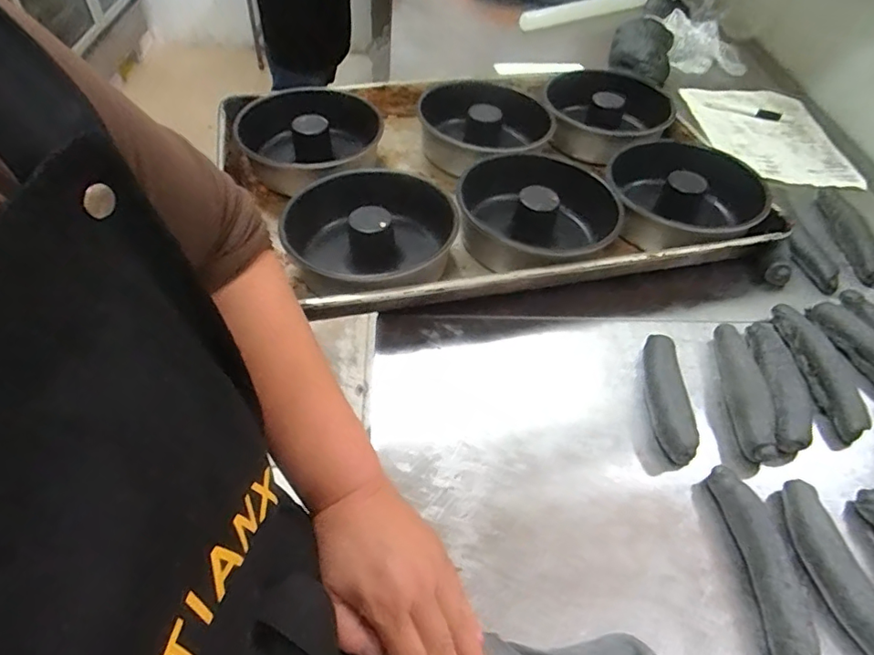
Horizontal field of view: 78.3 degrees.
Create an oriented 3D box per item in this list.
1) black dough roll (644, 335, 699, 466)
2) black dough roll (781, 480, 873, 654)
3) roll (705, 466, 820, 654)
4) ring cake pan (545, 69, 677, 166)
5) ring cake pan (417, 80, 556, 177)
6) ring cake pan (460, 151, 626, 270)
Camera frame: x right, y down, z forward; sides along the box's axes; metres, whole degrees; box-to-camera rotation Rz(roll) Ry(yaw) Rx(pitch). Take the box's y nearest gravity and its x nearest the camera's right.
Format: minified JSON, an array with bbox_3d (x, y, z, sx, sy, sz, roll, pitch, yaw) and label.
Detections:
[{"bbox_3d":[0.200,0.059,0.469,0.027,0.034,0.117,3,50,-3],"label":"black dough roll"},{"bbox_3d":[0.287,0.172,0.381,0.035,0.026,0.128,-9,52,-12],"label":"black dough roll"},{"bbox_3d":[0.232,0.172,0.381,0.030,0.030,0.144,3,50,-3],"label":"roll"},{"bbox_3d":[0.229,-0.293,0.742,0.170,0.054,0.177,3,50,-3],"label":"ring cake pan"},{"bbox_3d":[0.060,-0.254,0.706,0.170,0.073,0.193,-5,51,-10],"label":"ring cake pan"},{"bbox_3d":[0.101,-0.117,0.579,0.147,0.067,0.145,3,50,-3],"label":"ring cake pan"}]

